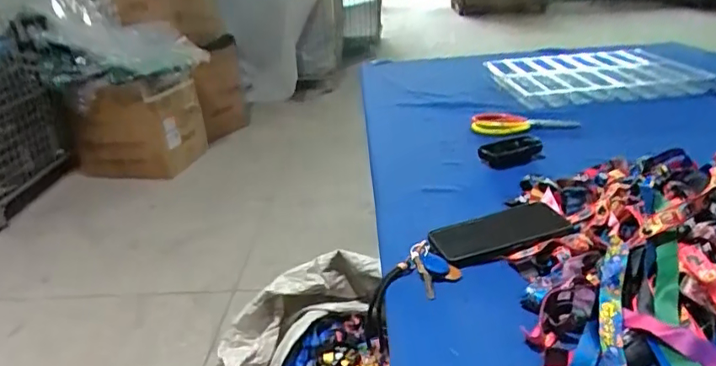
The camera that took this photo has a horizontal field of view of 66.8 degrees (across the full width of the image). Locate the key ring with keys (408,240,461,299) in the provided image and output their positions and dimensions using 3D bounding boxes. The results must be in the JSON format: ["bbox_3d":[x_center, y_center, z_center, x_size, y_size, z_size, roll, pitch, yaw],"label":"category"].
[{"bbox_3d":[0.086,0.094,0.618,0.047,0.020,0.080,-10,25,-15],"label":"key ring with keys"}]

